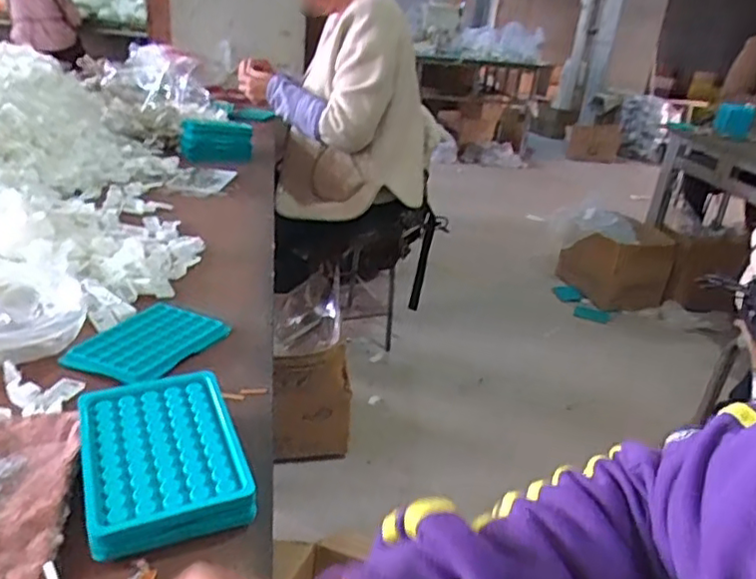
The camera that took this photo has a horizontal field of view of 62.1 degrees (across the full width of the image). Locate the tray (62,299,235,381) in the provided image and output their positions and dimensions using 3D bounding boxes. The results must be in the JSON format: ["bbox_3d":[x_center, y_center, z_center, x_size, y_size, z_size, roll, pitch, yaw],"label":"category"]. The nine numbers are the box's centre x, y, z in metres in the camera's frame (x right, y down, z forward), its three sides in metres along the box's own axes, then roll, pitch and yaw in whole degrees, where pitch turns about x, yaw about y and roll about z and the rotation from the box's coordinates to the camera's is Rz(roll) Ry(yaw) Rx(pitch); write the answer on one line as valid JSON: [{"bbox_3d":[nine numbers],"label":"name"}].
[{"bbox_3d":[-0.212,0.046,0.589,0.092,0.011,0.131,16,26,21],"label":"tray"}]

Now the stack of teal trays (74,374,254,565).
[{"bbox_3d":[-0.147,0.112,0.427,0.096,0.032,0.134,-6,27,-25],"label":"stack of teal trays"}]

